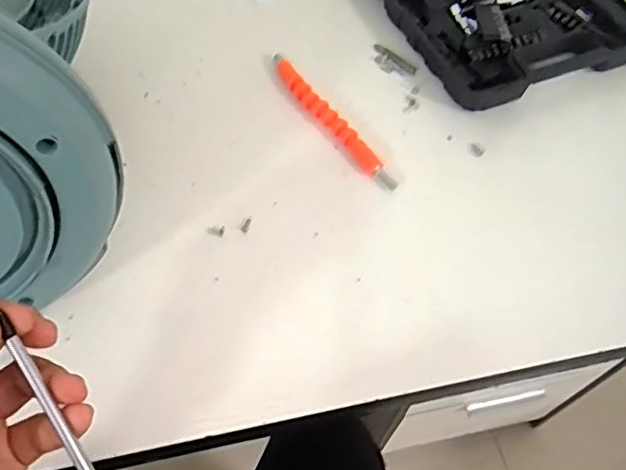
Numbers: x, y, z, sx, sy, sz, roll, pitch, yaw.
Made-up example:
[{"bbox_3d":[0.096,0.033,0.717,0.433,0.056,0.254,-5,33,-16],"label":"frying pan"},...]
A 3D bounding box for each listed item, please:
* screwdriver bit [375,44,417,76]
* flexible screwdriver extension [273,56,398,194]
[{"bbox_3d":[0.077,-0.164,0.549,0.049,0.004,0.009,41,65,18],"label":"screwdriver bit"},{"bbox_3d":[0.015,-0.097,0.500,0.015,0.011,0.164,-30,64,-21],"label":"flexible screwdriver extension"}]

